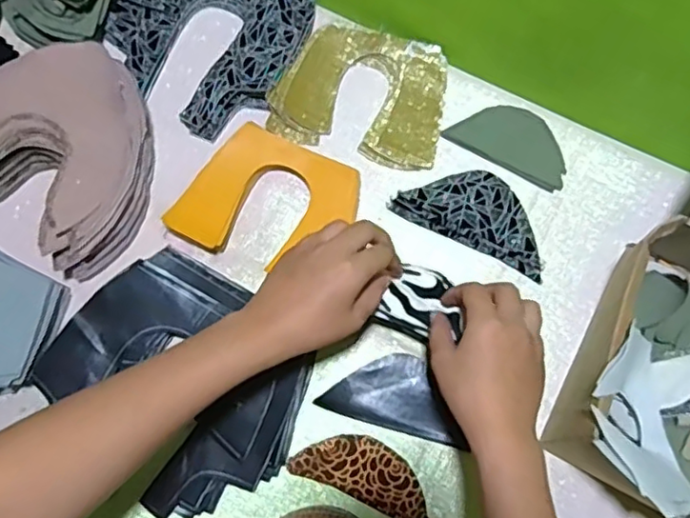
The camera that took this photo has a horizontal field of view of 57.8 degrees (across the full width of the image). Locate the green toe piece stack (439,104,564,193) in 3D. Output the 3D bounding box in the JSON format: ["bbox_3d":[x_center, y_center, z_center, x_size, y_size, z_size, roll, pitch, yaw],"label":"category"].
[{"bbox_3d":[0.163,-0.116,0.602,0.115,0.011,0.057,28,75,9],"label":"green toe piece stack"}]

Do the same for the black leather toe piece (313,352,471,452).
[{"bbox_3d":[0.045,0.113,0.533,0.120,0.005,0.062,15,74,5],"label":"black leather toe piece"}]

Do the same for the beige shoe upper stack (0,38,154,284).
[{"bbox_3d":[-0.258,-0.098,0.564,0.175,0.060,0.181,28,75,9],"label":"beige shoe upper stack"}]

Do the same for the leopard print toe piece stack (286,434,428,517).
[{"bbox_3d":[0.017,0.173,0.512,0.113,0.012,0.048,23,74,7],"label":"leopard print toe piece stack"}]

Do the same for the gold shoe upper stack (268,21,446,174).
[{"bbox_3d":[0.021,-0.166,0.613,0.162,0.022,0.132,16,74,5],"label":"gold shoe upper stack"}]

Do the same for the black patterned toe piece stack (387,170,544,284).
[{"bbox_3d":[0.124,-0.045,0.584,0.146,0.014,0.073,26,75,8],"label":"black patterned toe piece stack"}]

